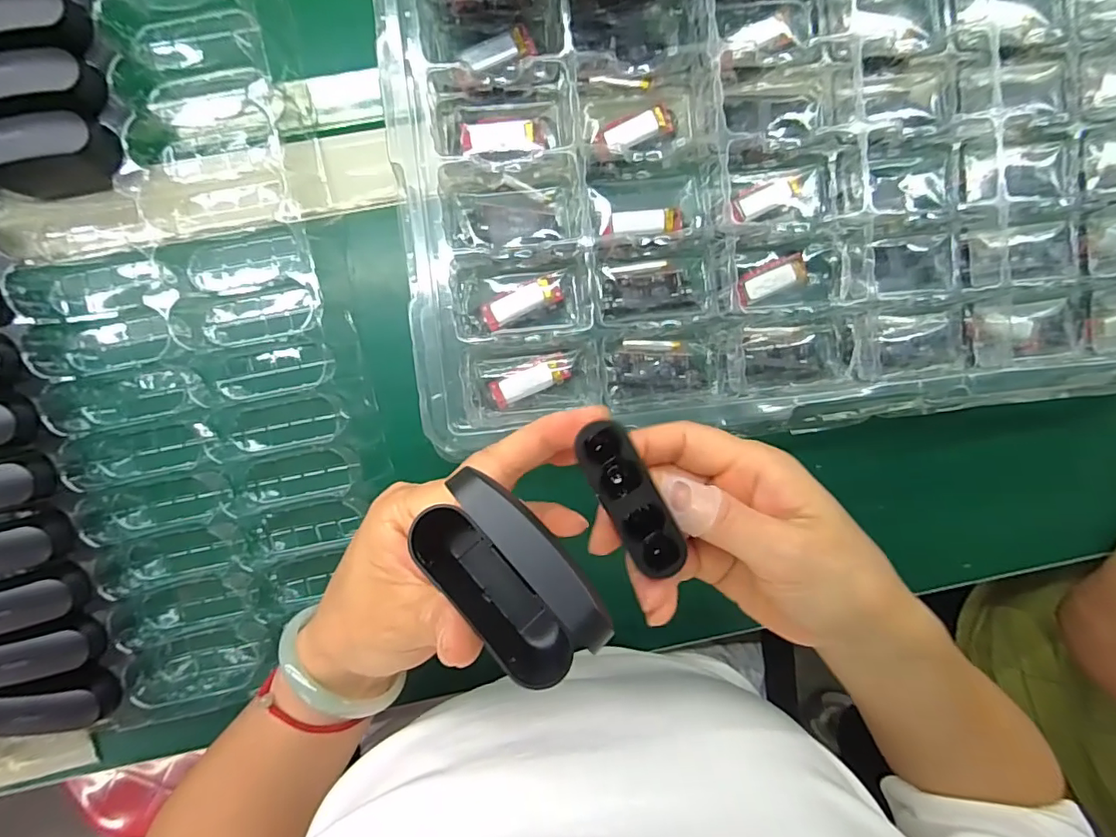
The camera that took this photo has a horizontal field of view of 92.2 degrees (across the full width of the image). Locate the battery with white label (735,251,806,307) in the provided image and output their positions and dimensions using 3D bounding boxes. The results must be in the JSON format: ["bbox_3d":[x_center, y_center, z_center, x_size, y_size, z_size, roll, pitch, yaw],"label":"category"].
[{"bbox_3d":[0.119,-0.078,0.300,0.039,0.006,0.017,-21,96,-1],"label":"battery with white label"}]

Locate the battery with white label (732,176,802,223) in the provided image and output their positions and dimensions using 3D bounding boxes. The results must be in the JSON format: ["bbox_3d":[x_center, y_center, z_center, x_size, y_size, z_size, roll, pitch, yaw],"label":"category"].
[{"bbox_3d":[0.115,-0.122,0.295,0.039,0.004,0.014,-24,96,-1],"label":"battery with white label"}]

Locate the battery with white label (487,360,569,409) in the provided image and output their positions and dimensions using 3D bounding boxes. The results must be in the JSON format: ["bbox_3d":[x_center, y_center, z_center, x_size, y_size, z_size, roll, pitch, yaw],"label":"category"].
[{"bbox_3d":[-0.016,-0.020,0.296,0.043,0.008,0.014,-24,95,-2],"label":"battery with white label"}]

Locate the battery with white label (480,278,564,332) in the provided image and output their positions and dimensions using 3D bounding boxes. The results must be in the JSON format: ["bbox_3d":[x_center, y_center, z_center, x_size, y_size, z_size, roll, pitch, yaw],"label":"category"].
[{"bbox_3d":[-0.019,-0.063,0.292,0.044,0.006,0.015,-25,95,-2],"label":"battery with white label"}]

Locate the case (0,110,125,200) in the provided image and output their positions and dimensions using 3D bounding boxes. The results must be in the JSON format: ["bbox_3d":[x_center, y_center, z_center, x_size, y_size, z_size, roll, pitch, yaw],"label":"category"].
[{"bbox_3d":[-0.258,-0.132,0.273,0.067,0.035,0.030,-3,94,-3],"label":"case"}]

